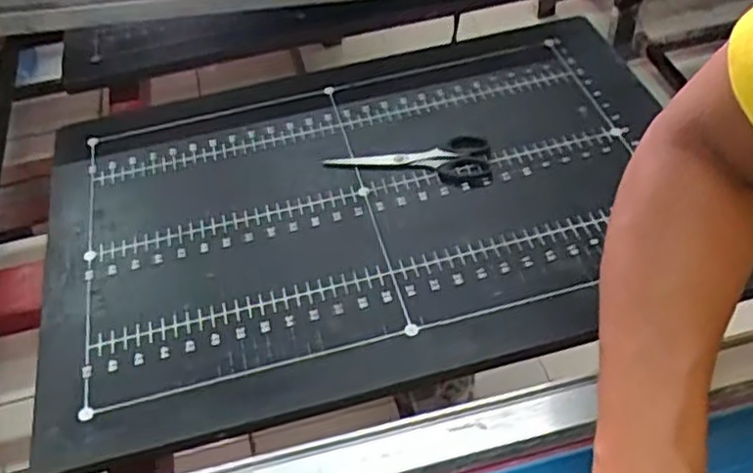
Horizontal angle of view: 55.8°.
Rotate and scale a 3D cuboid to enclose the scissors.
[{"bbox_3d":[0.029,-0.070,0.662,0.152,0.005,0.062,-1,49,5],"label":"scissors"}]

